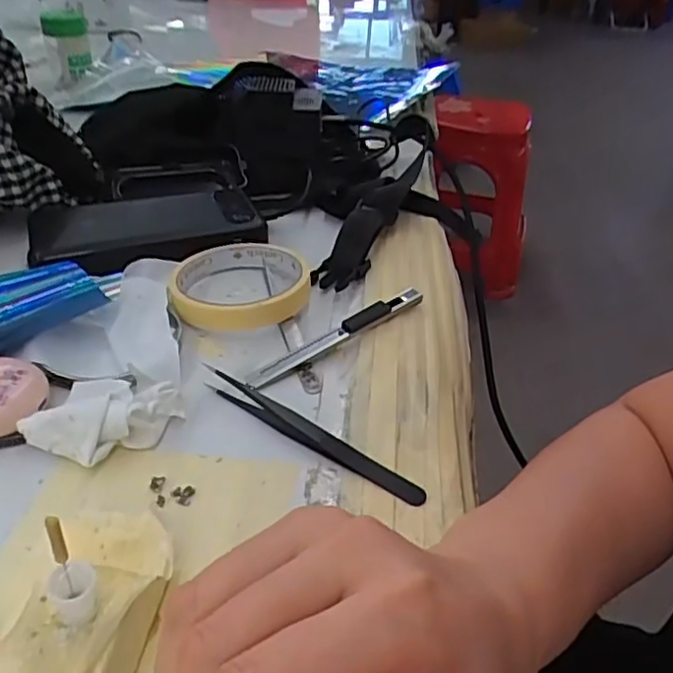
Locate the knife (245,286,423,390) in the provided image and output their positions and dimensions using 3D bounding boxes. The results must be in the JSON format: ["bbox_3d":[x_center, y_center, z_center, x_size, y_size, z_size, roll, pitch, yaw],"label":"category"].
[{"bbox_3d":[0.002,-0.002,0.380,0.127,0.015,0.012,-23,45,-32],"label":"knife"}]

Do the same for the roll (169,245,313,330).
[{"bbox_3d":[-0.061,-0.035,0.412,0.084,0.021,0.087,3,36,-2],"label":"roll"}]

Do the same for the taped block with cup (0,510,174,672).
[{"bbox_3d":[-0.082,0.093,0.209,0.046,0.061,0.084,10,37,7],"label":"taped block with cup"}]

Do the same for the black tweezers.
[{"bbox_3d":[-0.014,0.045,0.320,0.131,0.011,0.016,27,42,27],"label":"black tweezers"}]

